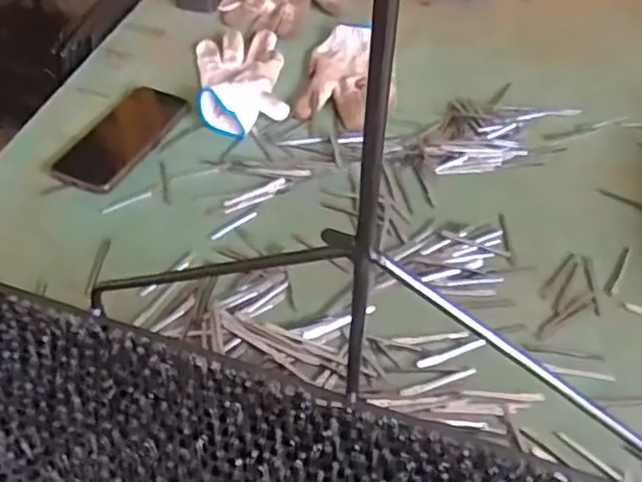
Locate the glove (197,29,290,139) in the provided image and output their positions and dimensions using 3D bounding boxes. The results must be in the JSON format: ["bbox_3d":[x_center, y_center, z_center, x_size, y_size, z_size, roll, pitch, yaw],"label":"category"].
[{"bbox_3d":[-0.096,-0.201,0.803,0.101,0.041,0.186,-6,50,-5],"label":"glove"}]

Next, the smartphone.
[{"bbox_3d":[-0.218,-0.114,0.740,0.077,0.010,0.156,21,52,16],"label":"smartphone"}]

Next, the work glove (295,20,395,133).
[{"bbox_3d":[0.038,-0.199,0.808,0.108,0.019,0.178,10,50,7],"label":"work glove"}]

